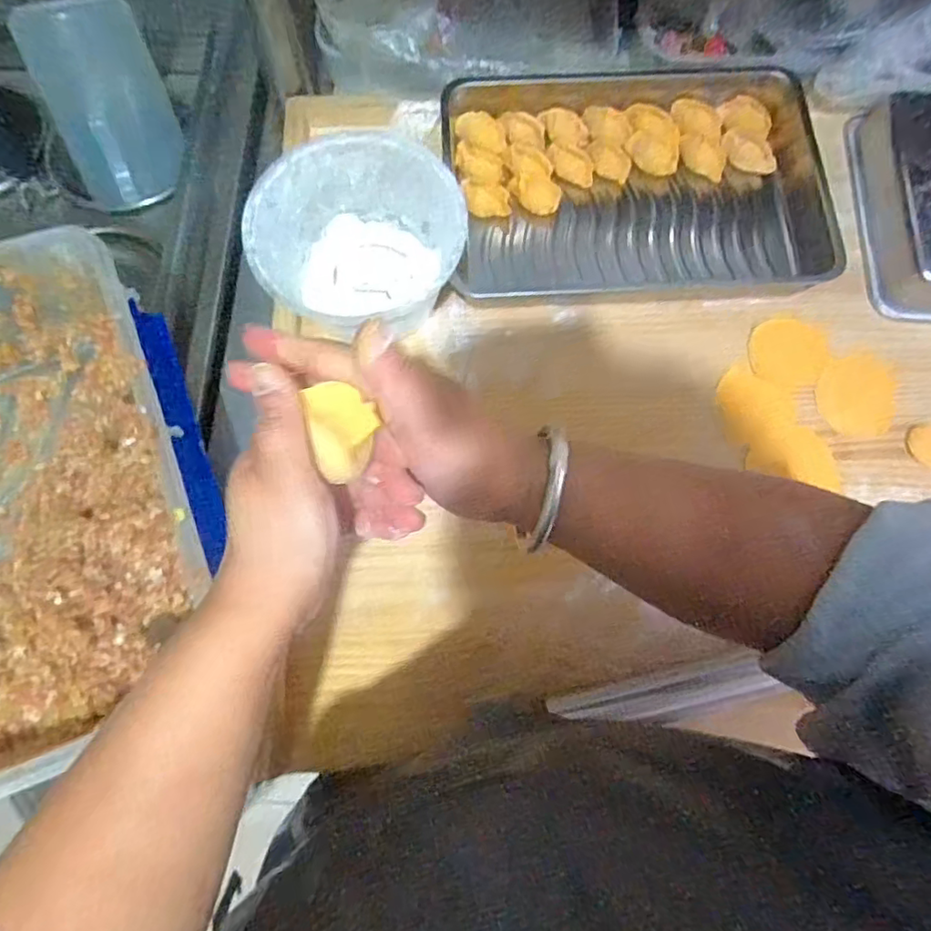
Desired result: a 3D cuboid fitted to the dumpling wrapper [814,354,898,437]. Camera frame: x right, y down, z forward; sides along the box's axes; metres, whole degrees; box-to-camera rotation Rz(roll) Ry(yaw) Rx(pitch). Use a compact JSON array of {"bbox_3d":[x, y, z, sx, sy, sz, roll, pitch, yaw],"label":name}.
[{"bbox_3d":[0.323,-0.057,0.484,0.060,0.005,0.066,-8,84,9],"label":"dumpling wrapper"}]

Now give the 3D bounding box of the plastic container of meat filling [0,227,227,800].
[{"bbox_3d":[-0.333,0.027,0.446,0.233,0.112,0.364,-24,76,-6],"label":"plastic container of meat filling"}]

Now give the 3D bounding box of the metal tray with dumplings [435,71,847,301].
[{"bbox_3d":[0.156,-0.262,0.544,0.345,0.036,0.237,-2,74,0],"label":"metal tray with dumplings"}]

